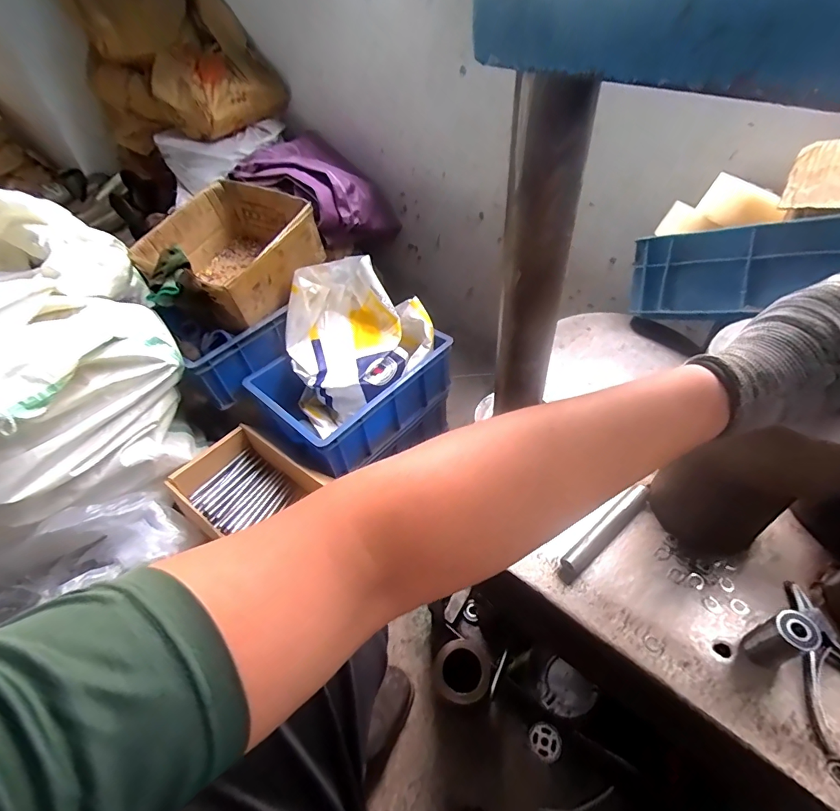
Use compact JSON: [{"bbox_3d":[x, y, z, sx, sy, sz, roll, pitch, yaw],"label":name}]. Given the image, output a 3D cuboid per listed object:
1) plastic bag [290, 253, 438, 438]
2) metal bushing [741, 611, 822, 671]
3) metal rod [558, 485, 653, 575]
[{"bbox_3d":[-0.146,-0.156,1.015,0.323,0.242,0.296,-19,48,-12],"label":"plastic bag"},{"bbox_3d":[0.322,0.210,0.390,0.032,0.062,0.031,-3,47,3],"label":"metal bushing"},{"bbox_3d":[0.214,0.136,0.496,0.144,0.015,0.021,-34,53,-23],"label":"metal rod"}]

